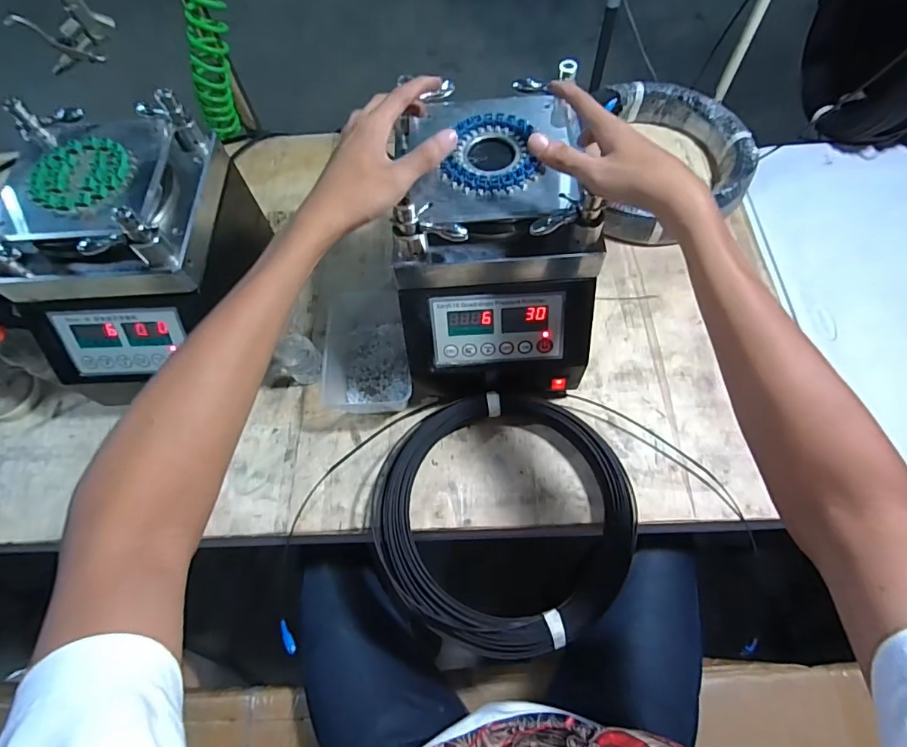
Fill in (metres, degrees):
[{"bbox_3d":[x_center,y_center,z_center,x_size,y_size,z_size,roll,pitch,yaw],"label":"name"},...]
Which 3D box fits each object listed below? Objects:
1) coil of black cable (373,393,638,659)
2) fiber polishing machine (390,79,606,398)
[{"bbox_3d":[0.060,0.170,0.566,0.307,0.050,0.288,-1,65,3],"label":"coil of black cable"},{"bbox_3d":[0.046,-0.146,0.573,0.211,0.265,0.249,-4,61,2],"label":"fiber polishing machine"}]

